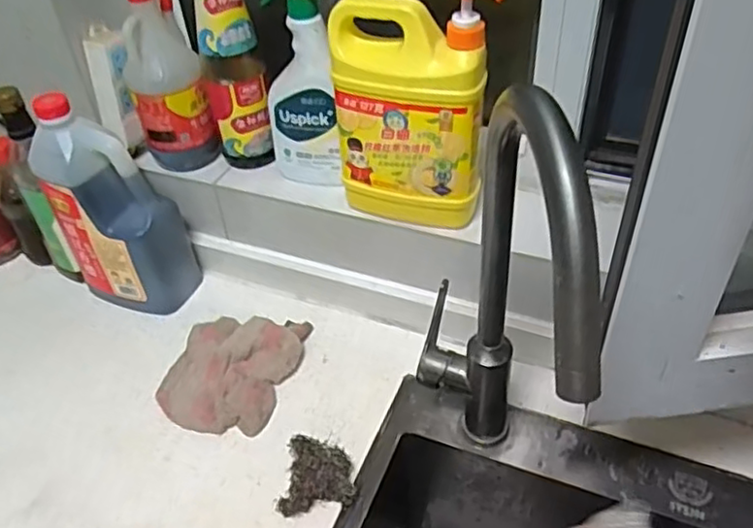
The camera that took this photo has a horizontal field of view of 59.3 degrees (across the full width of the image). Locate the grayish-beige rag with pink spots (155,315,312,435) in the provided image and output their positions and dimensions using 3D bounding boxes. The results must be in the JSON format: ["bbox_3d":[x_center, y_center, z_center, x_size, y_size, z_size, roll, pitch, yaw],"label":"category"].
[{"bbox_3d":[-0.160,0.107,0.724,0.140,0.035,0.159,6,44,12],"label":"grayish-beige rag with pink spots"}]

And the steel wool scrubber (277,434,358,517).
[{"bbox_3d":[-0.054,0.202,0.629,0.069,0.028,0.074,2,43,8],"label":"steel wool scrubber"}]

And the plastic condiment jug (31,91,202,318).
[{"bbox_3d":[-0.296,-0.060,0.756,0.118,0.247,0.106,26,51,29],"label":"plastic condiment jug"}]

